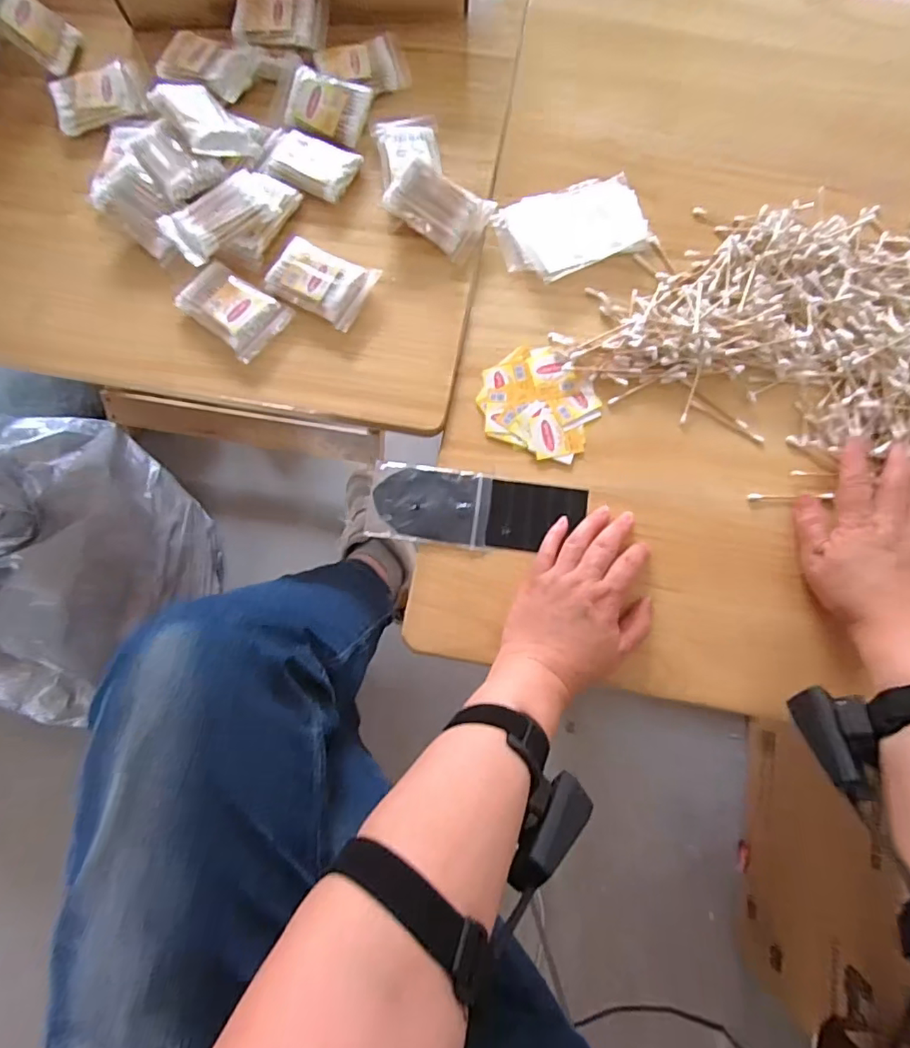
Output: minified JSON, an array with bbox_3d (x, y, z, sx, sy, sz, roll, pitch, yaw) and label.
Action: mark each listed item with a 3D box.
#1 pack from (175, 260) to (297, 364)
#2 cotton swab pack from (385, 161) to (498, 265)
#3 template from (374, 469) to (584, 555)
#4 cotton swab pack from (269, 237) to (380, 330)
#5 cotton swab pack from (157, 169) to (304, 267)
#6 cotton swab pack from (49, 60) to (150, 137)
[{"bbox_3d":[-0.196,-0.192,0.484,0.087,0.016,0.060,39,80,7],"label":"pack"},{"bbox_3d":[-0.015,-0.292,0.499,0.092,0.020,0.061,31,86,-12],"label":"cotton swab pack"},{"bbox_3d":[0.022,-0.012,0.465,0.174,0.009,0.061,6,74,-2],"label":"template"},{"bbox_3d":[-0.121,-0.219,0.493,0.086,0.015,0.063,29,79,5],"label":"cotton swab pack"},{"bbox_3d":[-0.201,-0.283,0.499,0.118,0.030,0.064,-39,81,-8],"label":"cotton swab pack"},{"bbox_3d":[-0.350,-0.420,0.537,0.084,0.018,0.056,-20,79,-5],"label":"cotton swab pack"}]

